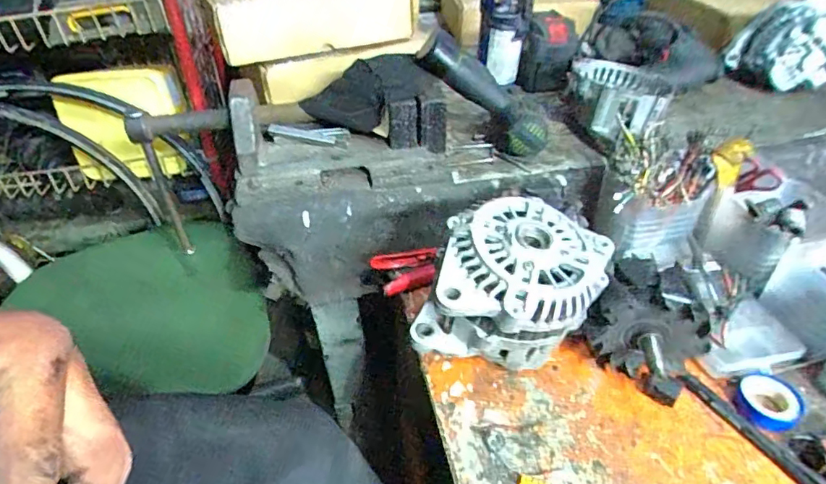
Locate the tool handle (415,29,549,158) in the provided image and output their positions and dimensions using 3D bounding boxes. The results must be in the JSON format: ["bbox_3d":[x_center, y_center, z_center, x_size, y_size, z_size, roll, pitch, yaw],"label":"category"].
[{"bbox_3d":[0.091,-0.187,0.645,0.195,0.059,0.060,43,49,-2],"label":"tool handle"}]

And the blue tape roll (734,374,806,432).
[{"bbox_3d":[0.318,0.143,0.455,0.051,0.013,0.048,0,40,0],"label":"blue tape roll"}]

